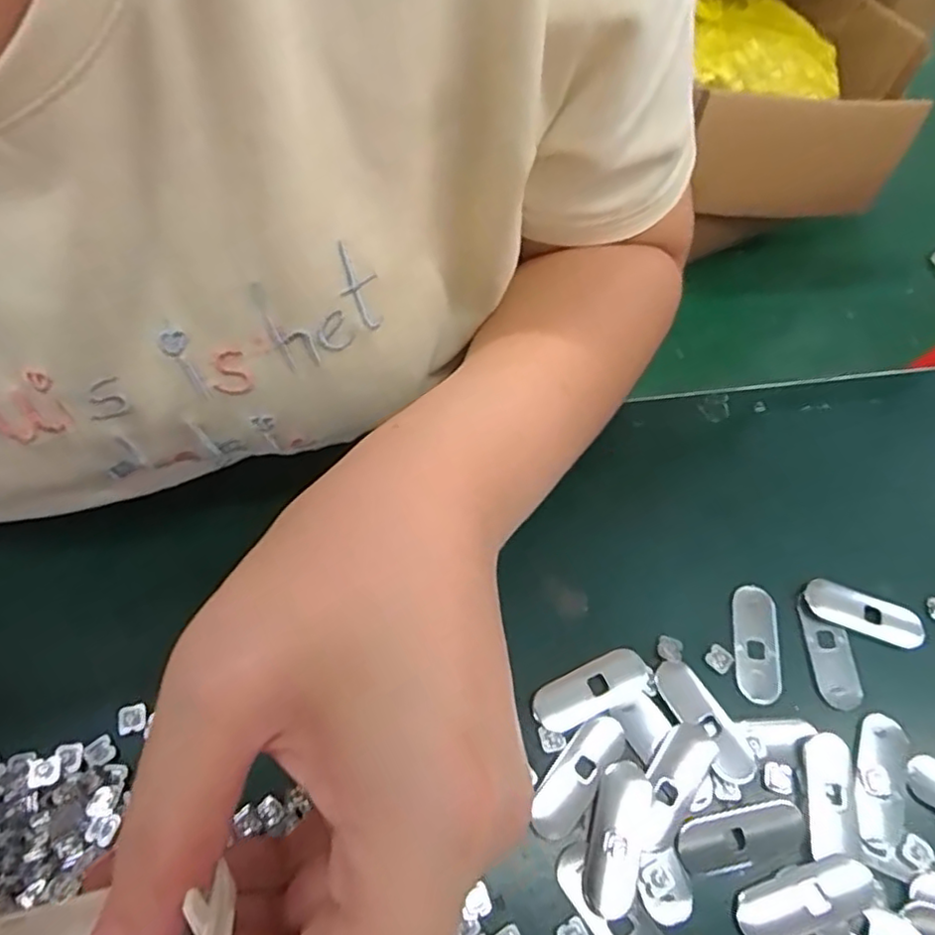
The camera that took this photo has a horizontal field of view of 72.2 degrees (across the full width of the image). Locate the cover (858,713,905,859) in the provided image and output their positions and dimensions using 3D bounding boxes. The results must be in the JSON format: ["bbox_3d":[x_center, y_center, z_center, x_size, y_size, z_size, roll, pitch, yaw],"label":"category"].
[{"bbox_3d":[0.164,0.124,0.253,0.017,0.004,0.052,21,63,6],"label":"cover"}]

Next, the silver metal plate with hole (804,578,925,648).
[{"bbox_3d":[0.178,0.065,0.287,0.051,0.004,0.020,22,63,7],"label":"silver metal plate with hole"}]

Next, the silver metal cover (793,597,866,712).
[{"bbox_3d":[0.158,0.080,0.279,0.019,0.005,0.047,1,63,-4],"label":"silver metal cover"}]

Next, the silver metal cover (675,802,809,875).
[{"bbox_3d":[0.103,0.139,0.241,0.048,0.005,0.018,-8,64,-9],"label":"silver metal cover"}]

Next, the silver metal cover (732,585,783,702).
[{"bbox_3d":[0.126,0.075,0.278,0.020,0.004,0.050,10,62,0],"label":"silver metal cover"}]

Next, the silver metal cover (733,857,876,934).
[{"bbox_3d":[0.122,0.156,0.231,0.049,0.010,0.019,-15,65,-12],"label":"silver metal cover"}]

